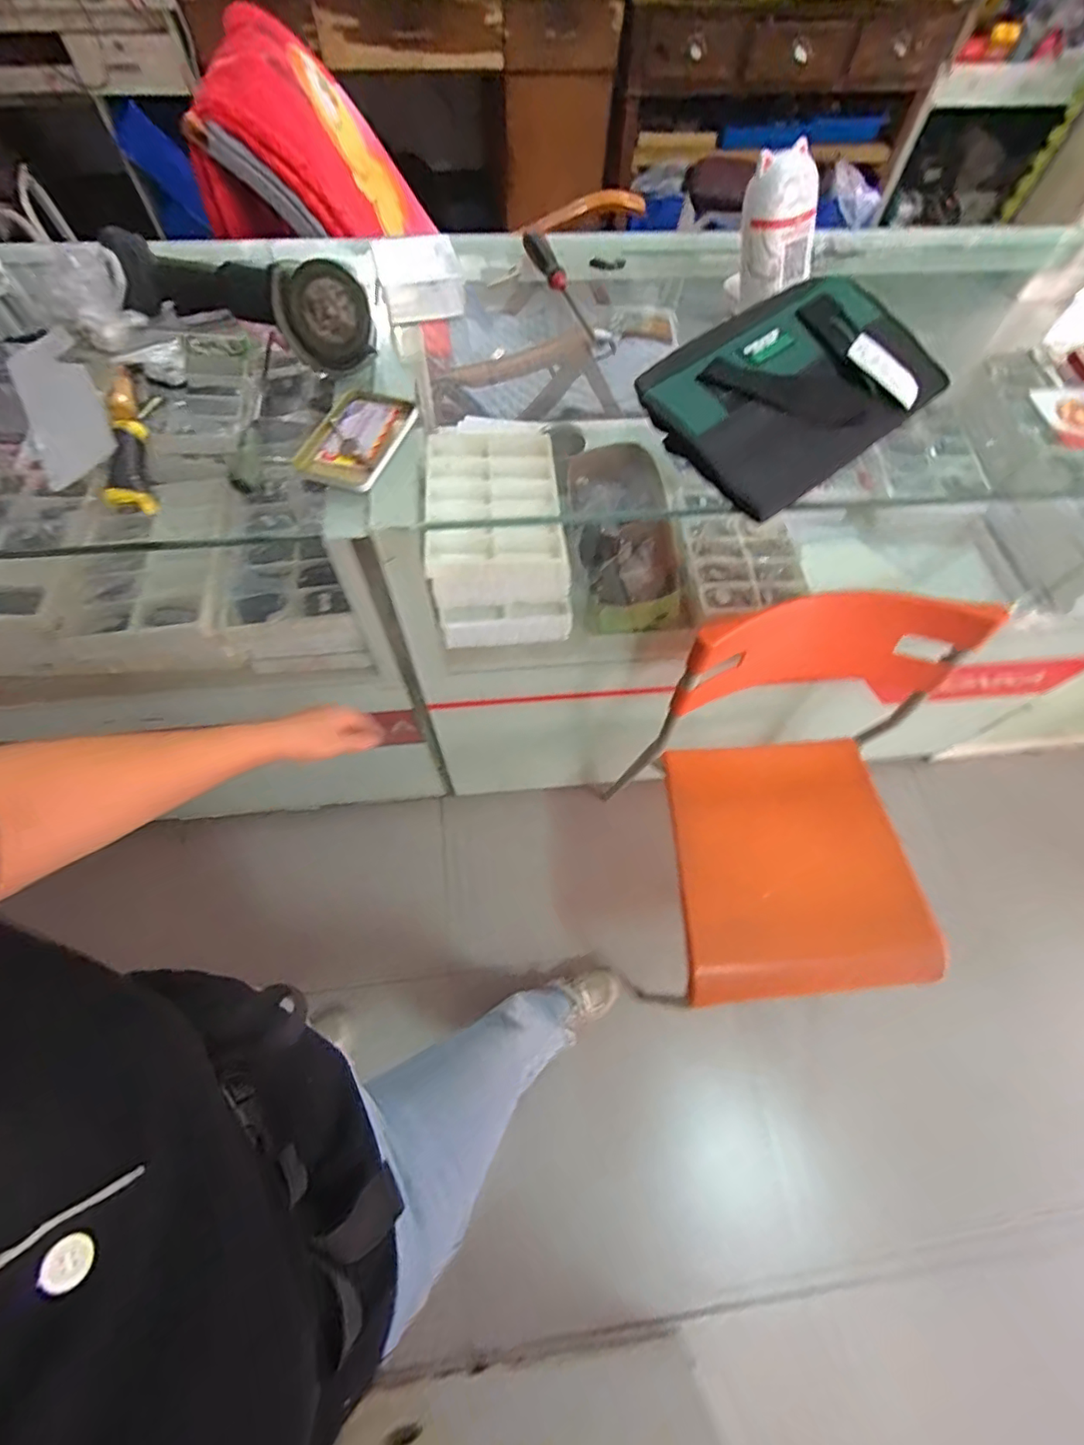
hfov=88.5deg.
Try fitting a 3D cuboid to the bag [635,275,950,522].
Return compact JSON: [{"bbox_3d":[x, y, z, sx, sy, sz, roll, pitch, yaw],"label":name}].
[{"bbox_3d":[0.276,-0.371,0.603,0.308,0.061,0.205,-35,71,-17],"label":"bag"}]

